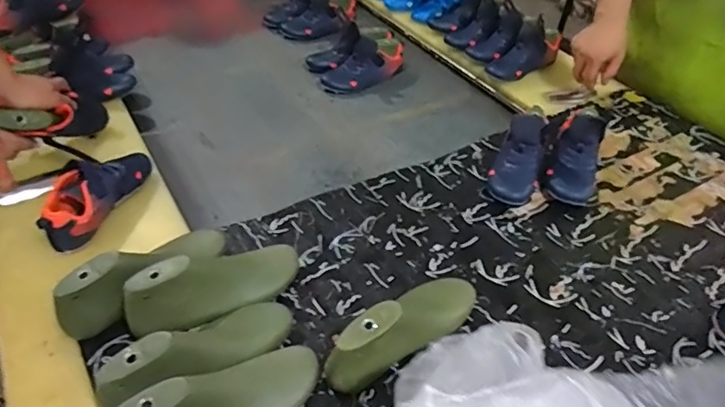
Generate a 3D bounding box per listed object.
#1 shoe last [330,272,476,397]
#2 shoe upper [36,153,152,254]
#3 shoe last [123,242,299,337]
[{"bbox_3d":[0.057,0.144,0.646,0.080,0.096,0.235,34,50,28],"label":"shoe last"},{"bbox_3d":[-0.401,-0.025,0.798,0.087,0.054,0.216,14,44,11],"label":"shoe upper"},{"bbox_3d":[-0.182,0.102,0.667,0.218,0.088,0.070,-20,48,-23],"label":"shoe last"}]

